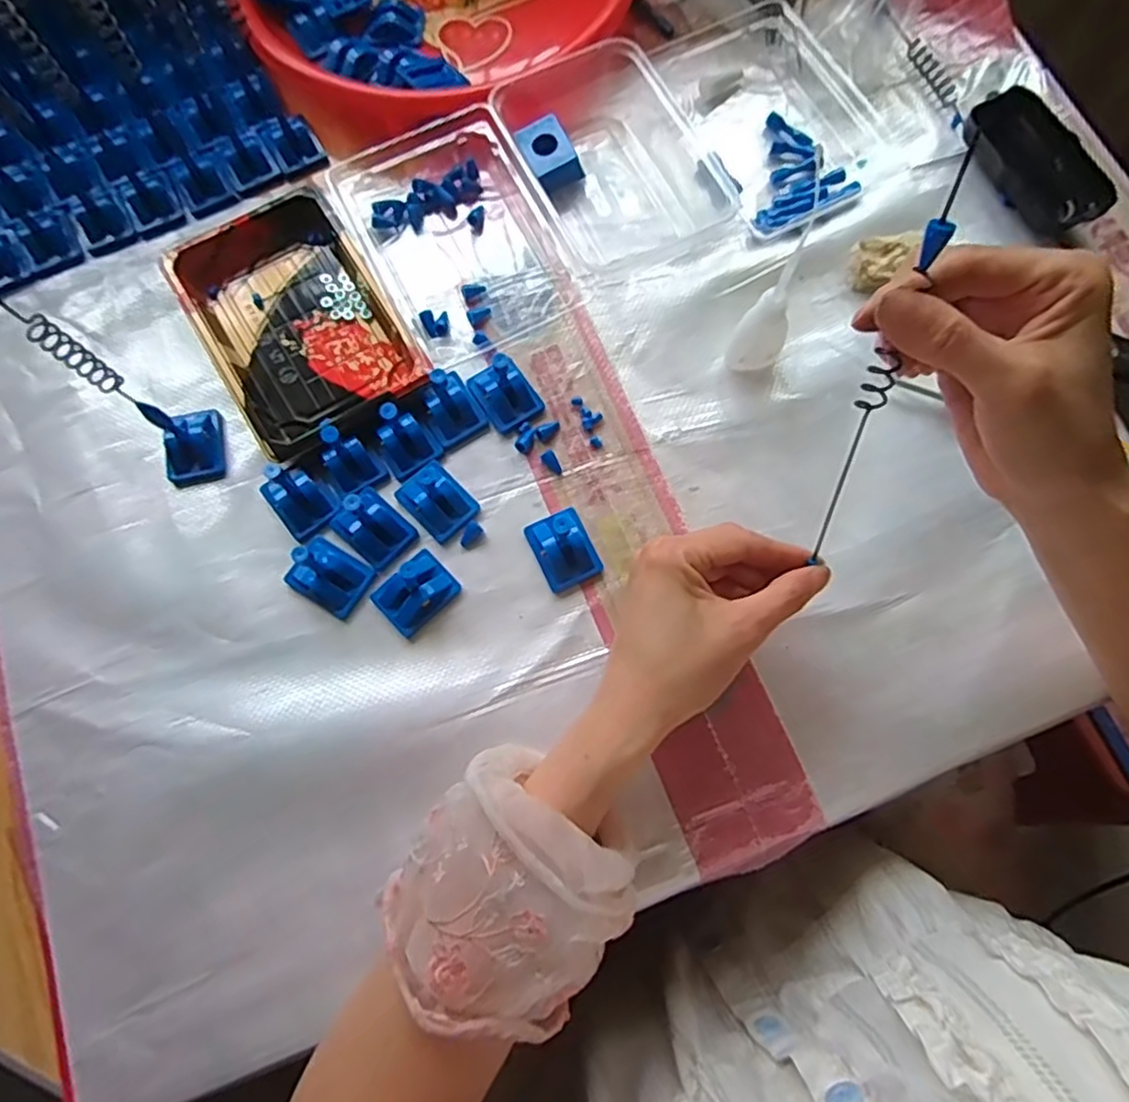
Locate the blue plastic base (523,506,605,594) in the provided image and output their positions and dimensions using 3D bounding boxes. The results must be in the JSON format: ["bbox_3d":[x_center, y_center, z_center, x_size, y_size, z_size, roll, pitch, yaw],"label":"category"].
[{"bbox_3d":[-0.001,-0.002,0.399,0.033,0.019,0.045,-24,76,-6],"label":"blue plastic base"}]

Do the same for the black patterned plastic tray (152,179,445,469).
[{"bbox_3d":[-0.167,-0.144,0.429,0.111,0.027,0.160,-31,77,-8],"label":"black patterned plastic tray"}]

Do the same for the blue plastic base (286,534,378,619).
[{"bbox_3d":[-0.136,0.012,0.384,0.043,0.034,0.034,30,77,8],"label":"blue plastic base"}]

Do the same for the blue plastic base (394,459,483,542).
[{"bbox_3d":[-0.077,-0.032,0.406,0.034,0.016,0.045,-42,79,-10],"label":"blue plastic base"}]

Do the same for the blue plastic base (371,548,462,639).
[{"bbox_3d":[-0.086,0.023,0.389,0.043,0.016,0.033,-42,79,-10],"label":"blue plastic base"}]

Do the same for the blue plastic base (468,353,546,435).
[{"bbox_3d":[-0.036,-0.103,0.411,0.035,0.041,0.042,-32,77,-8],"label":"blue plastic base"}]

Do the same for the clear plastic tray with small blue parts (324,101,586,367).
[{"bbox_3d":[-0.076,-0.218,0.448,0.116,0.028,0.173,-28,77,-7],"label":"clear plastic tray with small blue parts"}]

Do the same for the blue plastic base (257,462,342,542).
[{"bbox_3d":[-0.157,-0.033,0.395,0.033,0.040,0.039,-42,79,-10],"label":"blue plastic base"}]

